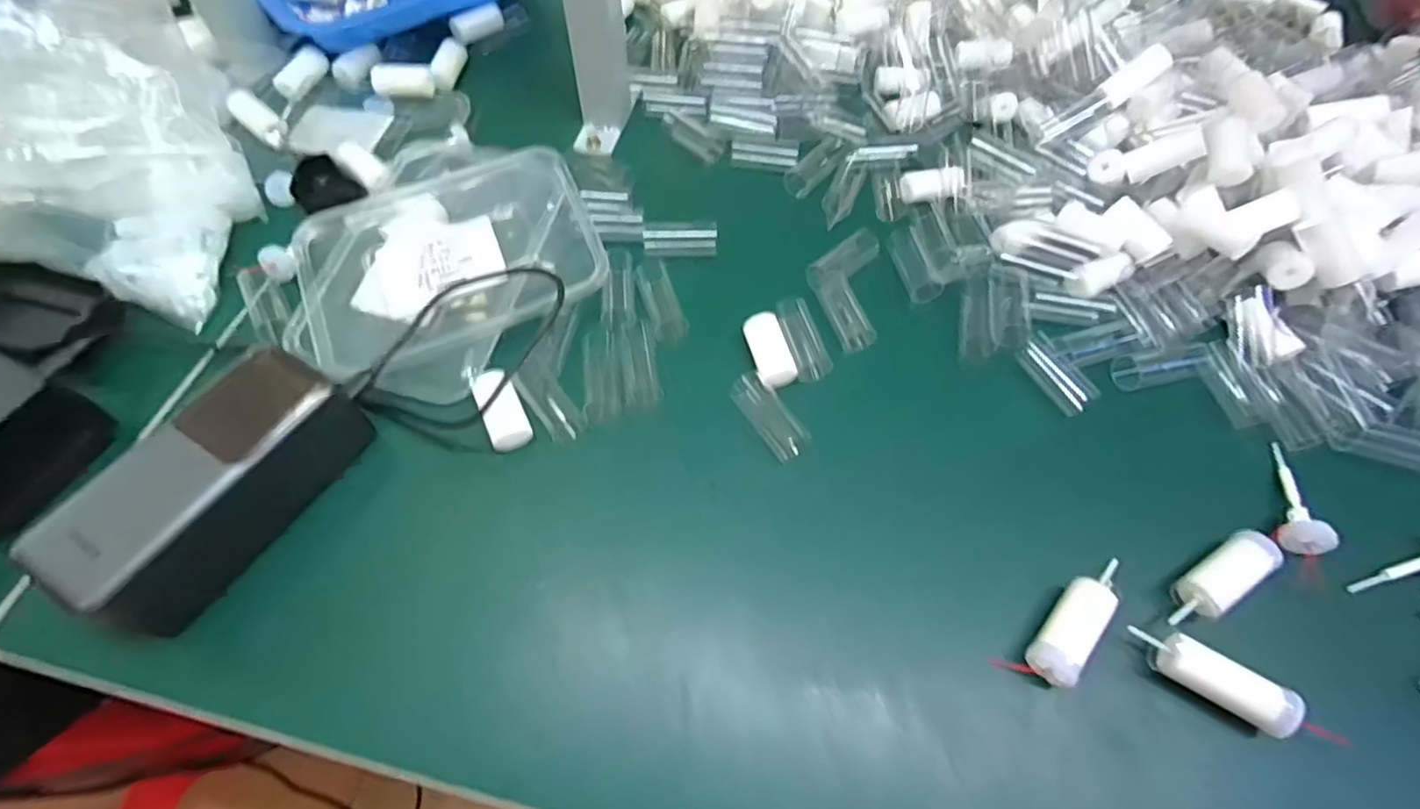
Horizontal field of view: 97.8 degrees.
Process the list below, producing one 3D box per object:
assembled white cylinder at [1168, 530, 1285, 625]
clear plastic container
[{"bbox_3d":[0.244,0.086,0.299,0.065,0.022,0.021,-27,64,-17],"label":"assembled white cylinder"},{"bbox_3d":[-0.161,-0.097,0.380,0.168,0.034,0.136,-20,63,-14],"label":"clear plastic container"}]

